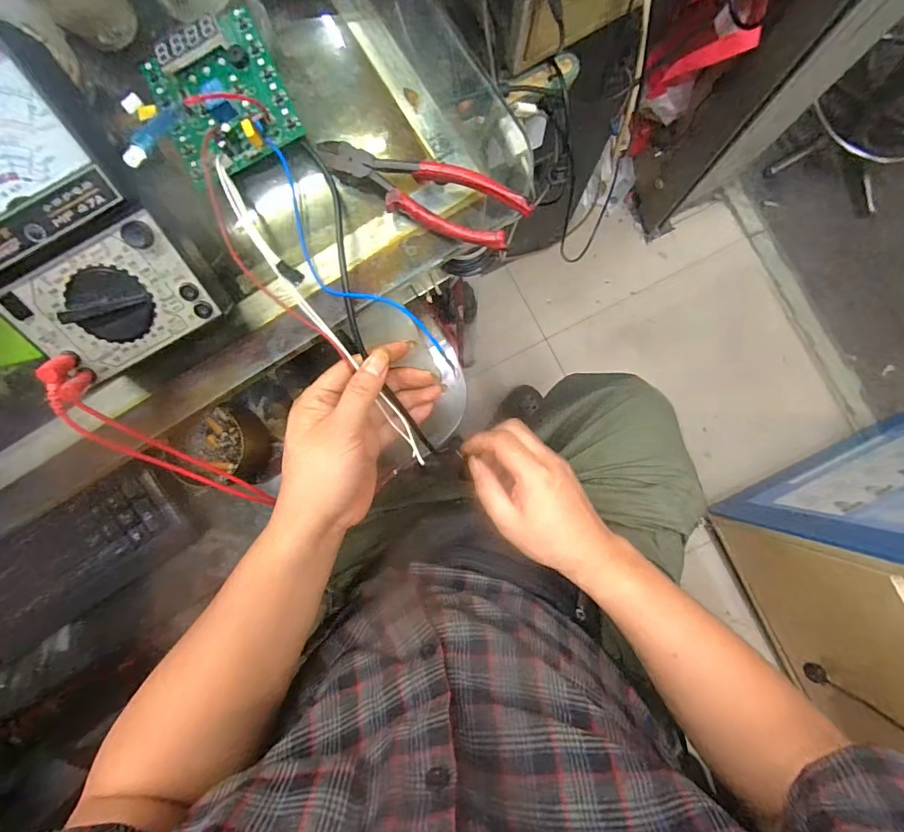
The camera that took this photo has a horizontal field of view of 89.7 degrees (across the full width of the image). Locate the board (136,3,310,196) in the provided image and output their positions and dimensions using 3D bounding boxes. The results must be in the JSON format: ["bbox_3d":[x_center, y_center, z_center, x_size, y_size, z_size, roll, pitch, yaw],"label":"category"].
[{"bbox_3d":[-0.168,-0.231,0.328,0.087,0.019,0.107,-26,86,0],"label":"board"}]

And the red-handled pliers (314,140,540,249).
[{"bbox_3d":[-0.023,-0.158,0.316,0.153,0.015,0.045,22,88,3],"label":"red-handled pliers"}]

